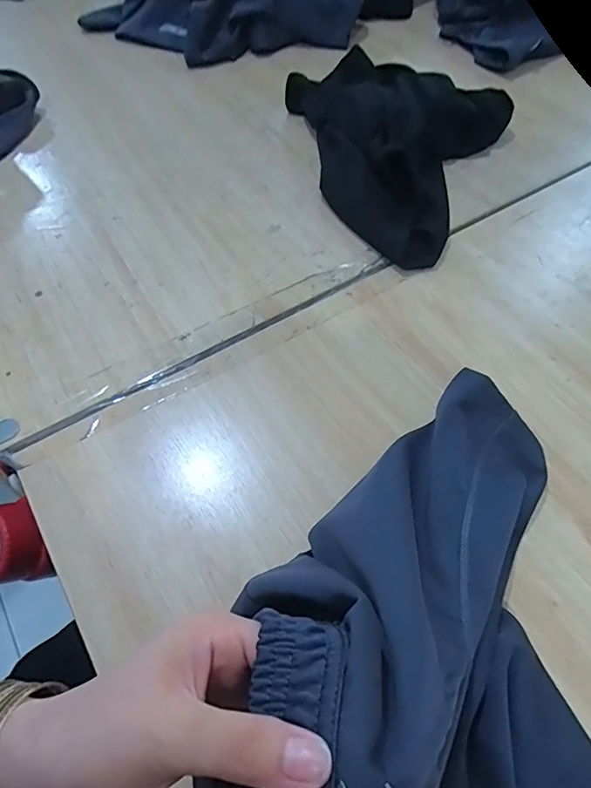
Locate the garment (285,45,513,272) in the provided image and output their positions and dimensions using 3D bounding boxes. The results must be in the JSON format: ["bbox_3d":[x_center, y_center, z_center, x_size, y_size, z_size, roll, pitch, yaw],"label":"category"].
[{"bbox_3d":[0.158,-0.315,0.613,0.257,0.070,0.349,-11,59,-8],"label":"garment"}]

